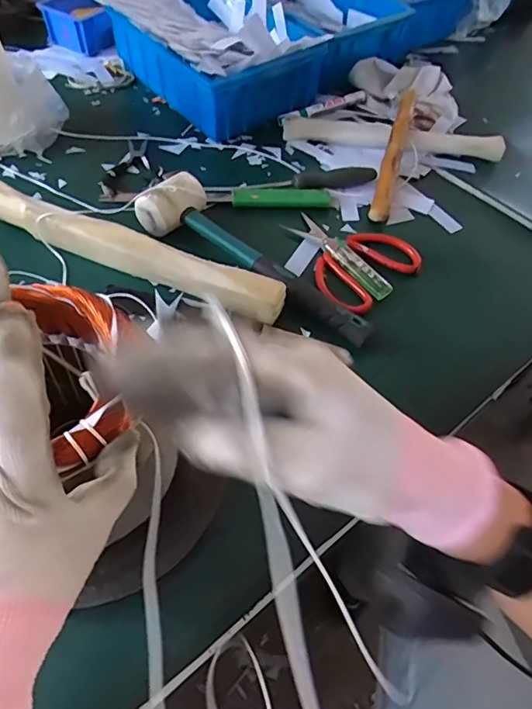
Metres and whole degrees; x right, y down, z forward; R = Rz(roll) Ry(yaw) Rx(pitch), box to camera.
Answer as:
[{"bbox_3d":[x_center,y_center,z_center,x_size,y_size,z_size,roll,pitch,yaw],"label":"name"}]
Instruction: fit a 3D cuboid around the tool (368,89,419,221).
[{"bbox_3d":[0.163,-0.256,0.625,0.022,0.020,0.219,16,67,7],"label":"tool"}]

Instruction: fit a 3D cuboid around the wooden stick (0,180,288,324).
[{"bbox_3d":[-0.141,-0.109,0.496,0.340,0.039,0.033,21,54,10],"label":"wooden stick"}]

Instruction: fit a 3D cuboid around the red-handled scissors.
[{"bbox_3d":[0.086,-0.117,0.543,0.128,0.011,0.143,-34,63,-26],"label":"red-handled scissors"}]

